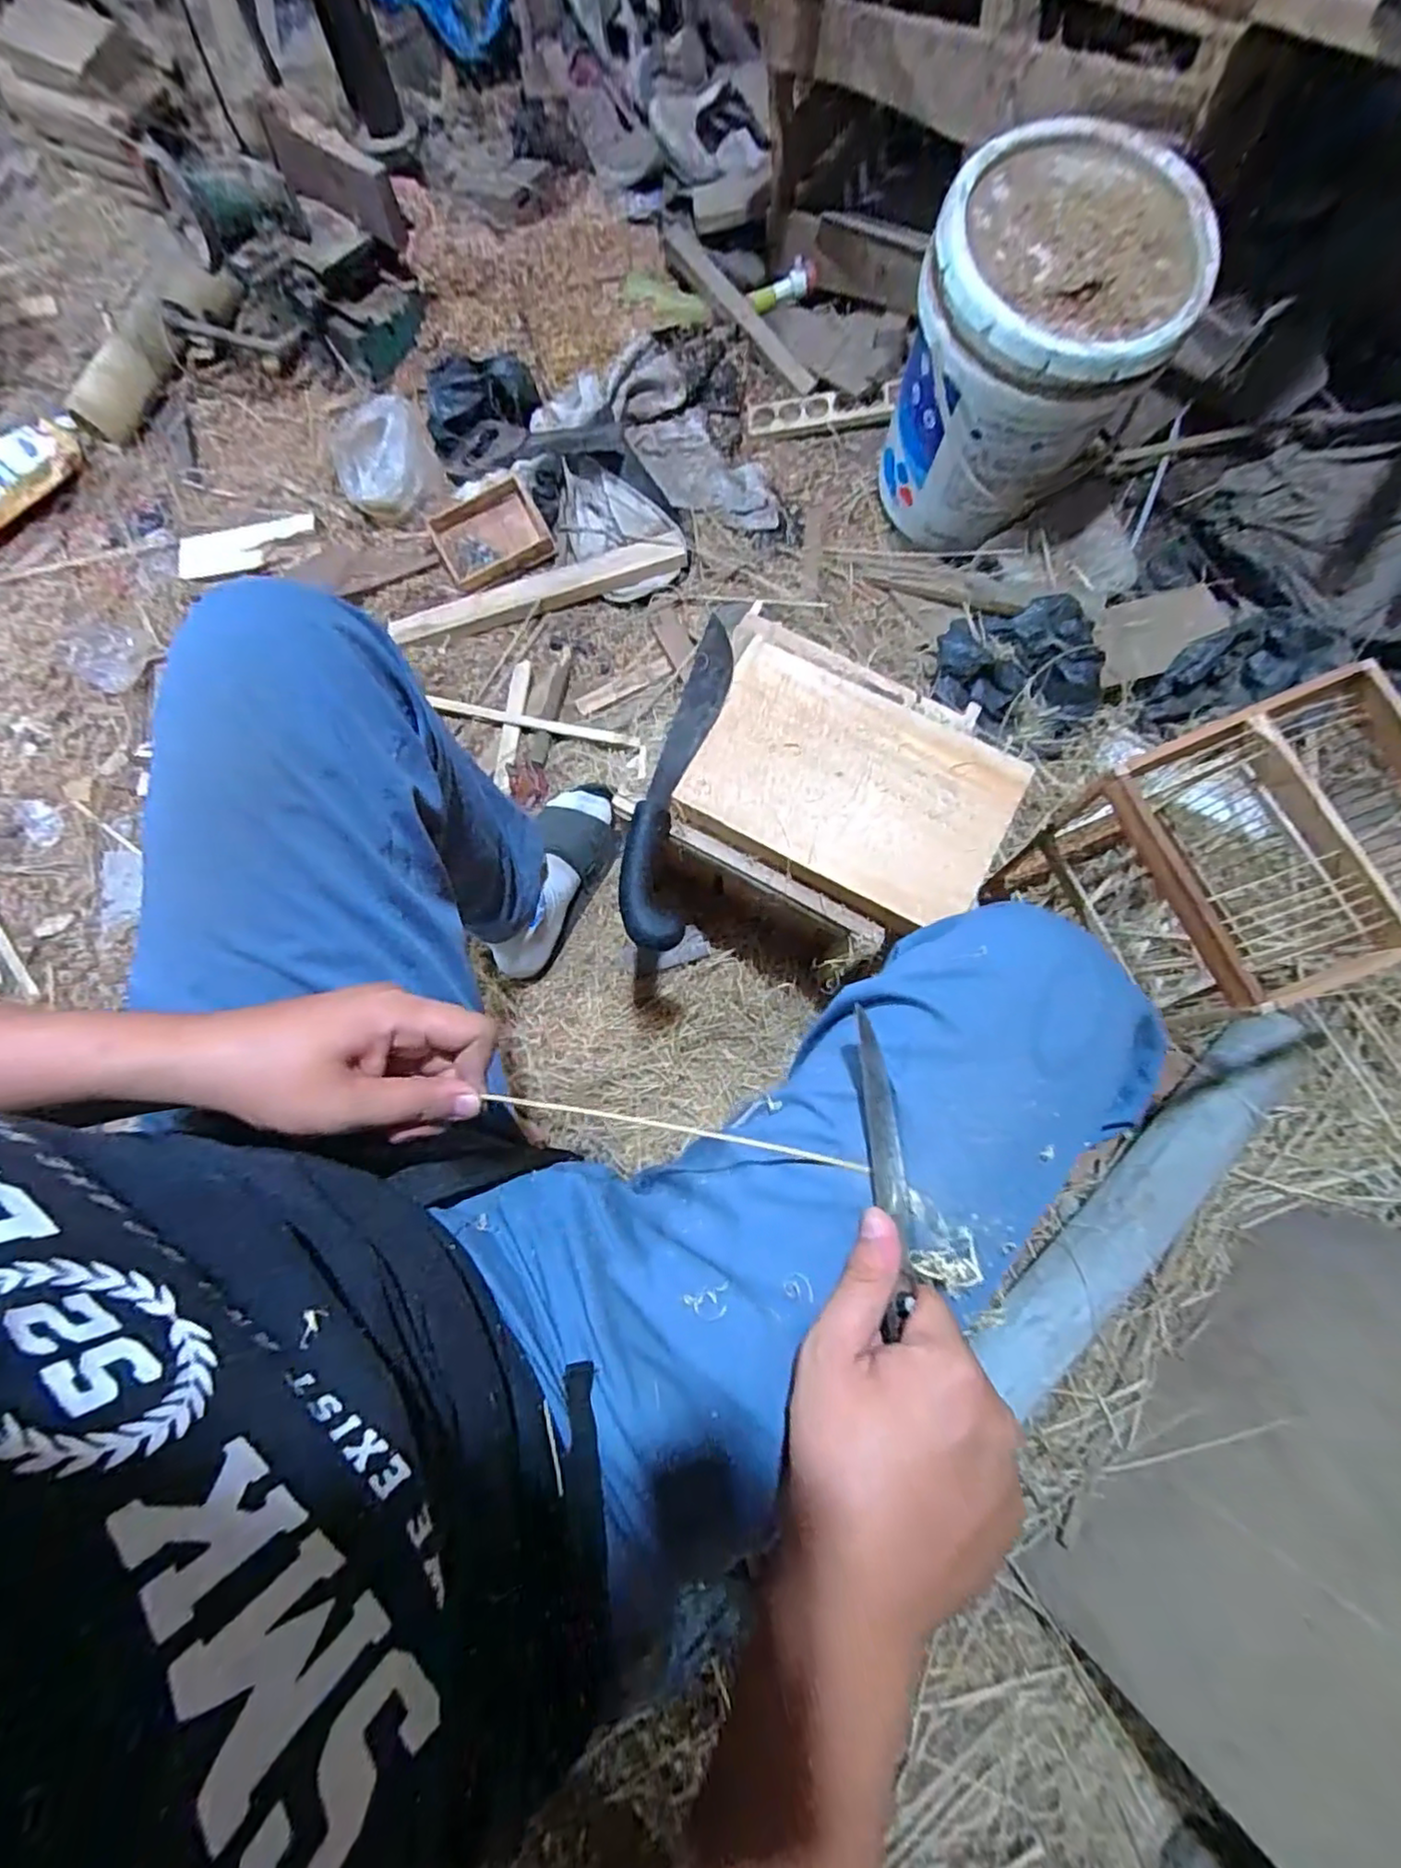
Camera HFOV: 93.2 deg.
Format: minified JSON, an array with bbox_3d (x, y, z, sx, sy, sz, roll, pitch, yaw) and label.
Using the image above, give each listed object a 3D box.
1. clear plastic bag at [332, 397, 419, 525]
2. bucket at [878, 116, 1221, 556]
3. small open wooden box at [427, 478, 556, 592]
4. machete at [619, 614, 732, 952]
[{"bbox_3d":[-0.501,-0.730,1.017,0.128,0.061,0.175,-10,72,-1],"label":"clear plastic bag"},{"bbox_3d":[0.428,-0.736,0.892,0.284,0.351,0.298,-1,73,2],"label":"bucket"},{"bbox_3d":[-0.318,-0.601,0.996,0.155,0.027,0.125,-26,76,-5],"label":"small open wooden box"},{"bbox_3d":[-0.023,-0.158,0.644,0.066,0.033,0.358,8,73,5],"label":"machete"}]

